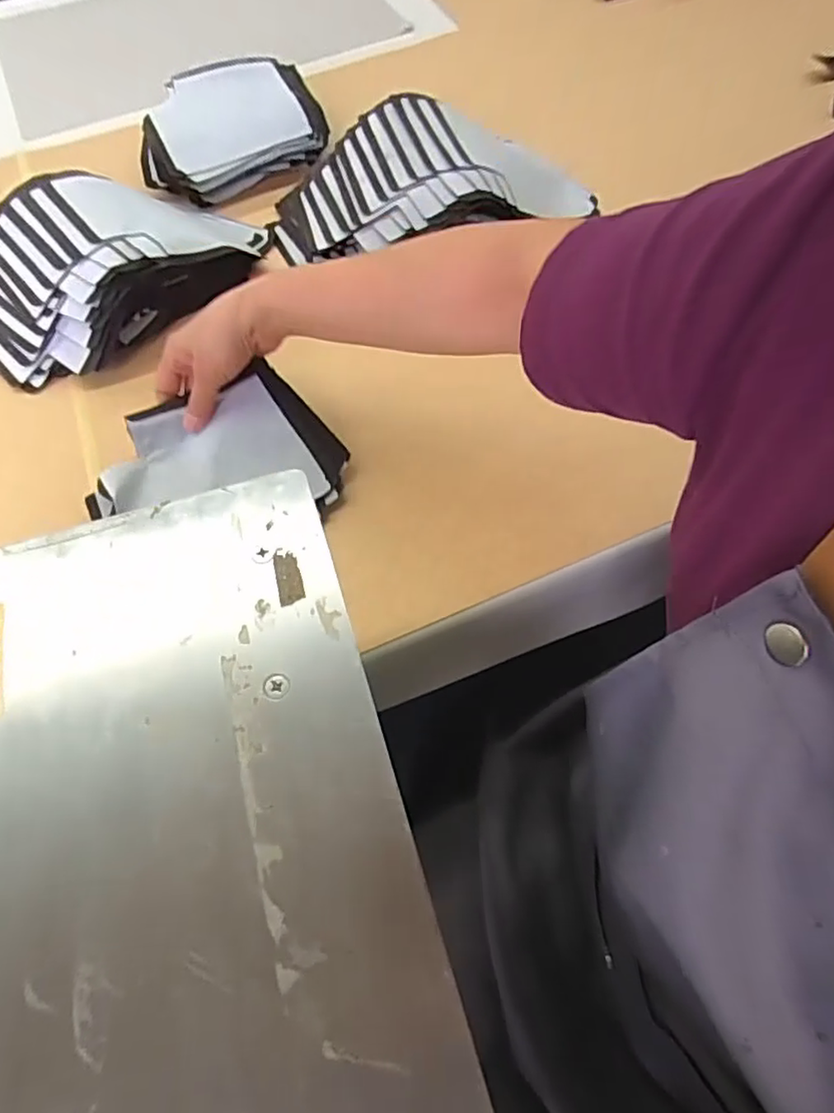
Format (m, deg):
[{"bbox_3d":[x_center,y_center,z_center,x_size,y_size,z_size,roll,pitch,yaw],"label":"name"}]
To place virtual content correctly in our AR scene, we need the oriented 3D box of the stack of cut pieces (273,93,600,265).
[{"bbox_3d":[0.016,-0.373,0.626,0.325,0.087,0.169,-13,62,-5],"label":"stack of cut pieces"}]

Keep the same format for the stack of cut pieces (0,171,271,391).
[{"bbox_3d":[-0.300,-0.288,0.594,0.306,0.080,0.196,-34,66,-15],"label":"stack of cut pieces"}]

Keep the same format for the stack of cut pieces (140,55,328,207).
[{"bbox_3d":[-0.217,-0.490,0.712,0.203,0.065,0.156,-25,64,-11],"label":"stack of cut pieces"}]

